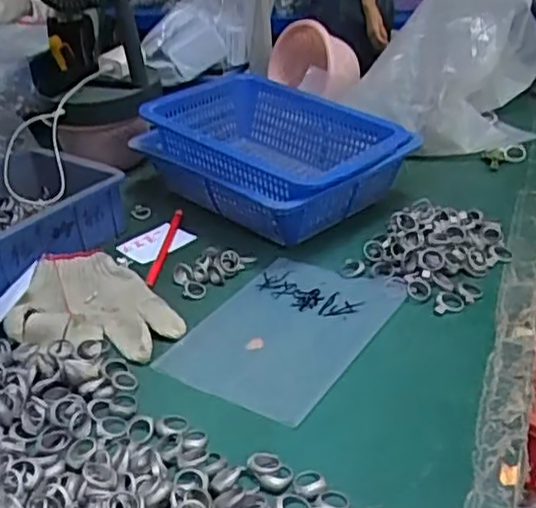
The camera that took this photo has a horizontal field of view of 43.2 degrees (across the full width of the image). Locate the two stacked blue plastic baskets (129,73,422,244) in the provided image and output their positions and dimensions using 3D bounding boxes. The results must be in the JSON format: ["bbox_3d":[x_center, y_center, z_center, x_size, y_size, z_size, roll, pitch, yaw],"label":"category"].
[{"bbox_3d":[0.009,-0.127,0.791,0.212,0.096,0.285,-25,37,-31],"label":"two stacked blue plastic baskets"}]

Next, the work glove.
[{"bbox_3d":[-0.174,0.046,0.638,0.132,0.026,0.201,-20,34,-24],"label":"work glove"}]

